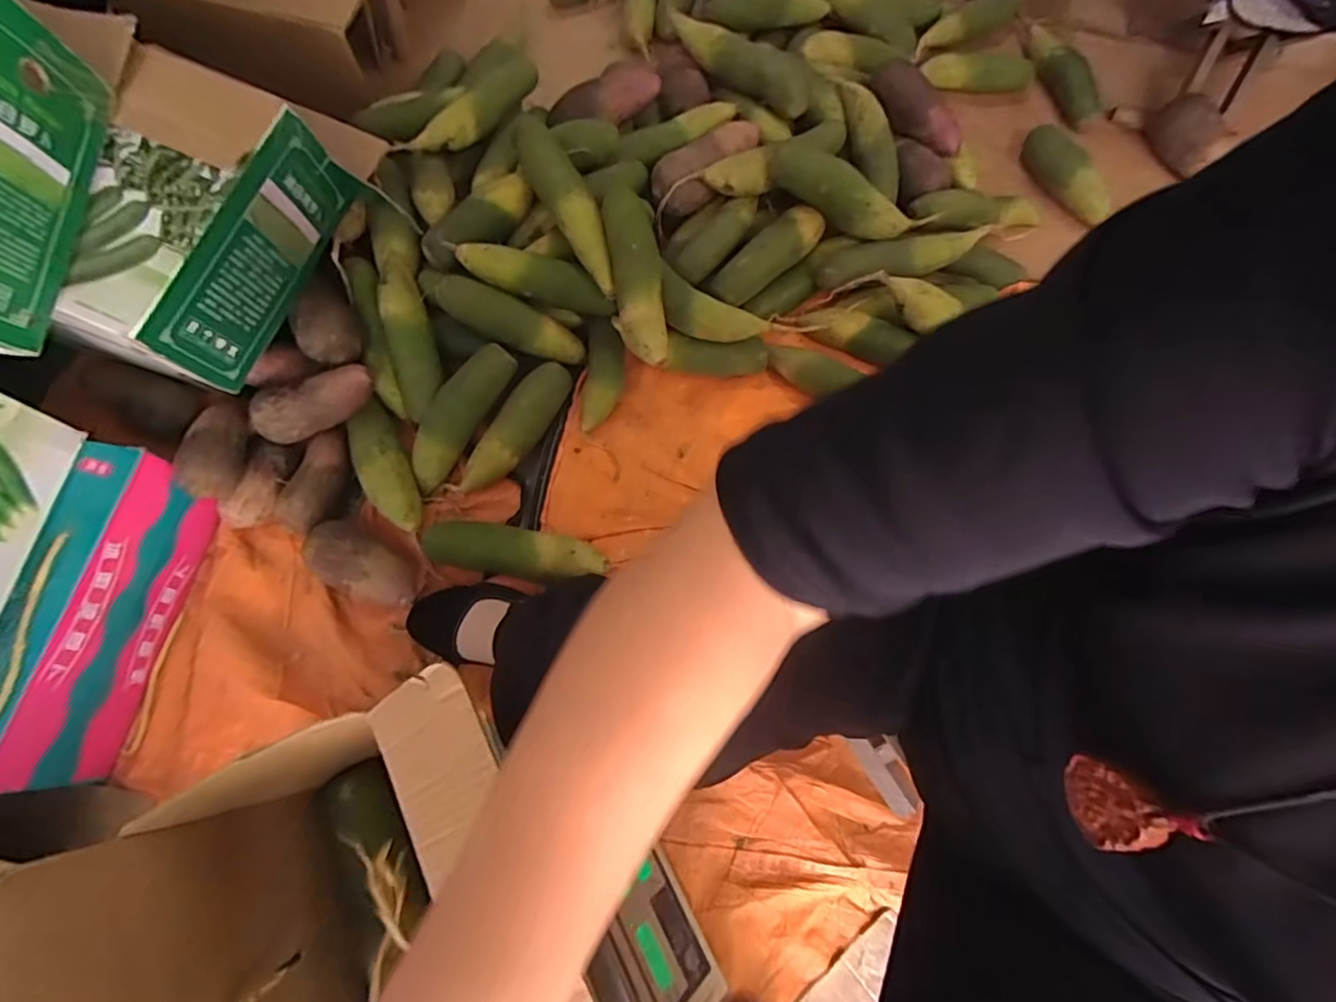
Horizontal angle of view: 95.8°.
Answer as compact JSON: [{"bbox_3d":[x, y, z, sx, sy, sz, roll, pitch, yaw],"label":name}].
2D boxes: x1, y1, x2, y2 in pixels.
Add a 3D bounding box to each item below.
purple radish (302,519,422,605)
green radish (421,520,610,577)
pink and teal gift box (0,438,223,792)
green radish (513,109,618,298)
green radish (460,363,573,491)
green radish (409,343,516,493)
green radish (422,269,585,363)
[{"bbox_3d":[-0.356,0.076,0.708,0.134,0.057,0.072,27,74,6],"label":"purple radish"},{"bbox_3d":[-0.178,0.061,0.707,0.217,0.062,0.057,10,73,1],"label":"green radish"},{"bbox_3d":[-0.604,0.118,0.644,0.084,0.139,0.331,14,73,2],"label":"pink and teal gift box"},{"bbox_3d":[-0.120,-0.367,0.750,0.058,0.054,0.240,-28,90,-10],"label":"green radish"},{"bbox_3d":[-0.188,-0.093,0.766,0.055,0.044,0.201,29,74,7],"label":"green radish"},{"bbox_3d":[-0.258,-0.107,0.750,0.055,0.061,0.196,30,74,7],"label":"green radish"},{"bbox_3d":[-0.209,-0.232,0.769,0.218,0.059,0.062,22,72,-20],"label":"green radish"}]

